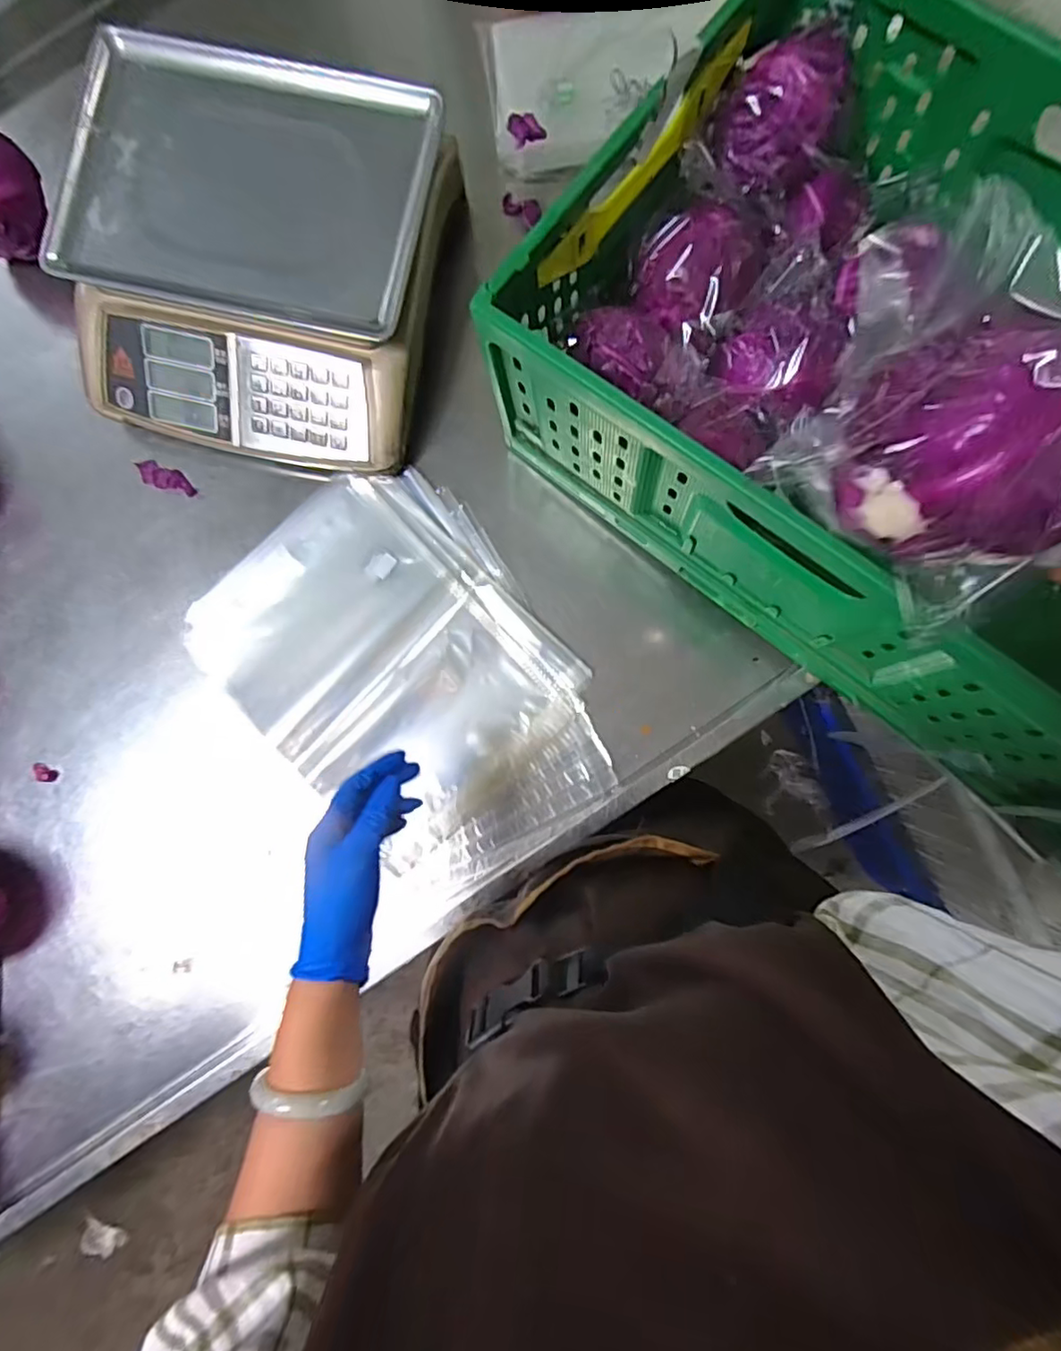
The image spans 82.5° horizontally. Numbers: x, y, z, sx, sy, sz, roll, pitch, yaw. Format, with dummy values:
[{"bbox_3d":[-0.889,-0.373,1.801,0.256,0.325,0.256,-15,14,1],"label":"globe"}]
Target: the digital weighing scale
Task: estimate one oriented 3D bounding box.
[{"bbox_3d":[-0.269,-0.409,0.607,0.344,0.121,0.347,12,87,3],"label":"digital weighing scale"}]

